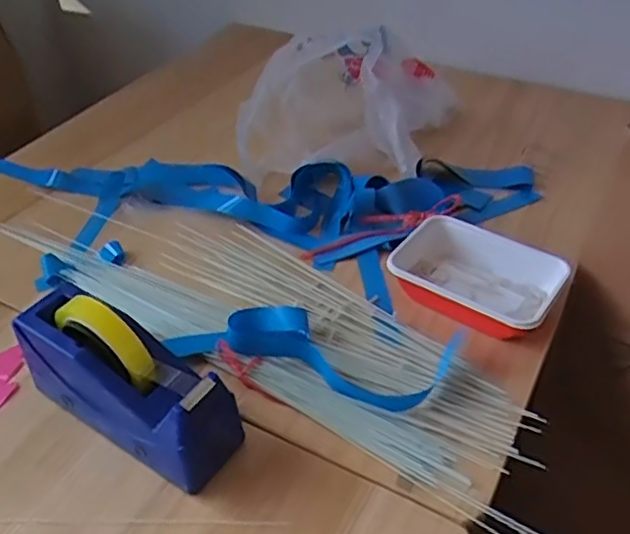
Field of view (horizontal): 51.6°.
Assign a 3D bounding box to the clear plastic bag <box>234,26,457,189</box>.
[{"bbox_3d":[0.054,-0.237,0.892,0.250,0.153,0.170,8,43,11],"label":"clear plastic bag"}]

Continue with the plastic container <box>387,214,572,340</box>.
[{"bbox_3d":[0.165,0.008,0.694,0.170,0.042,0.113,25,48,27],"label":"plastic container"}]

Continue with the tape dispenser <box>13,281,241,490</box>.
[{"bbox_3d":[-0.161,0.096,0.557,0.207,0.112,0.071,22,47,25],"label":"tape dispenser"}]

